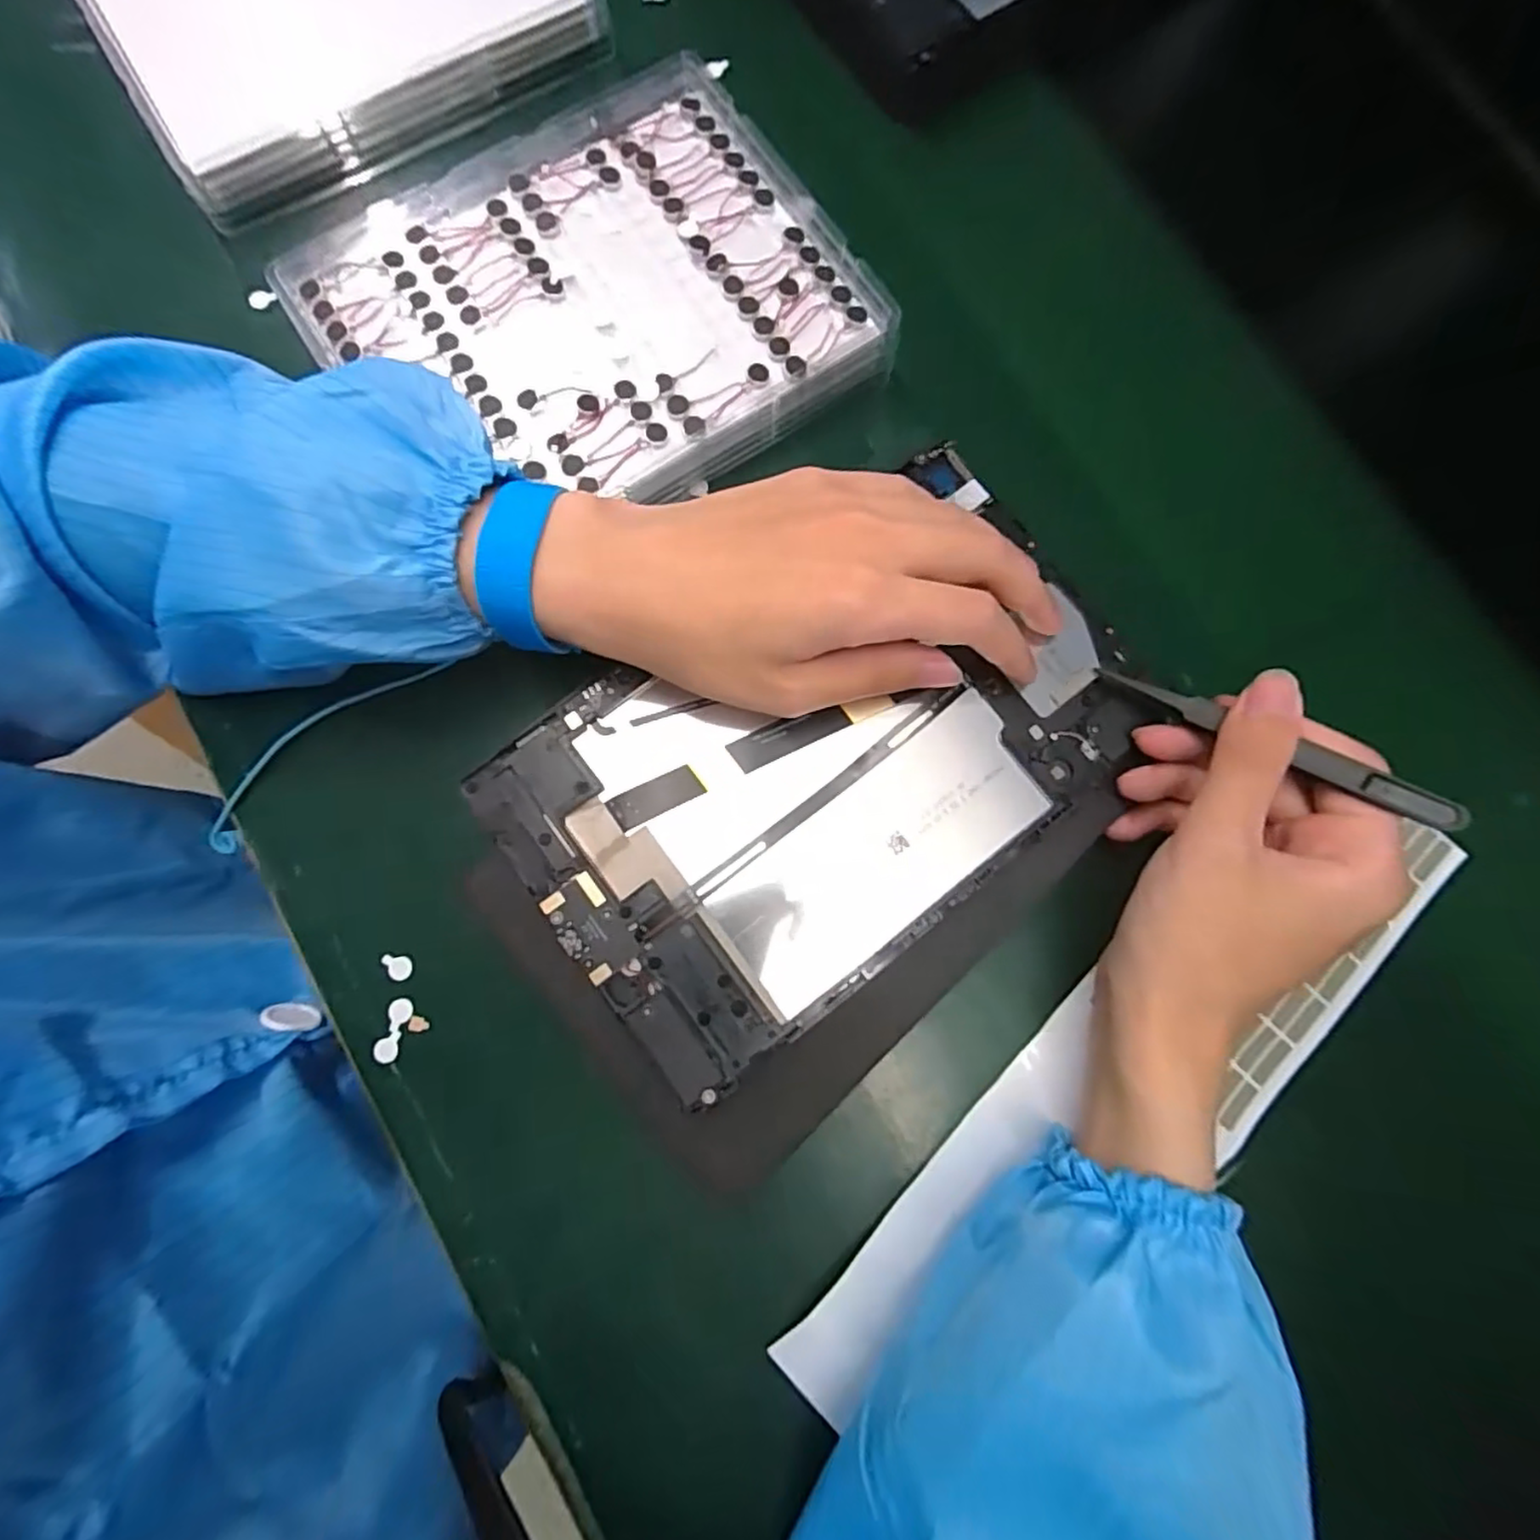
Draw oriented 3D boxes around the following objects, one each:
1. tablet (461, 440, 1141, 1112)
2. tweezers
[{"bbox_3d":[0.022,-0.006,0.260,0.234,0.008,0.148,-35,82,-7],"label":"tablet"},{"bbox_3d":[0.169,-0.011,0.233,0.113,0.009,0.011,33,80,25],"label":"tweezers"}]

